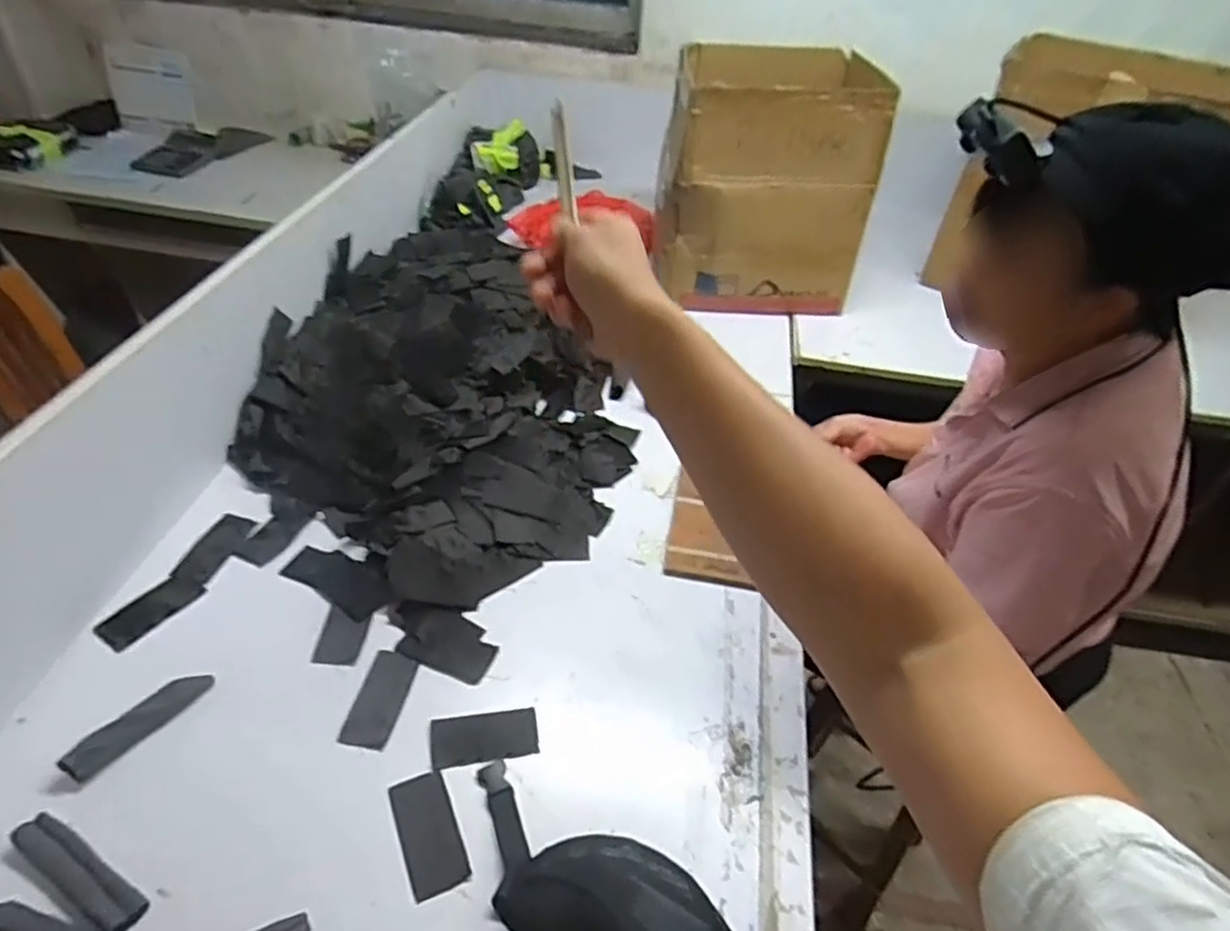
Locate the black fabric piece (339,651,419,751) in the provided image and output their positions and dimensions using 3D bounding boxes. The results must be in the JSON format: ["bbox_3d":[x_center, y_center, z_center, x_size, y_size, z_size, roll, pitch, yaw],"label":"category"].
[{"bbox_3d":[-0.271,0.269,0.829,0.055,0.006,0.120,9,42,3],"label":"black fabric piece"}]

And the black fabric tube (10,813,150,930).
[{"bbox_3d":[-0.500,0.379,0.664,0.163,0.015,0.036,23,45,19],"label":"black fabric tube"}]

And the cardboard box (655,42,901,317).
[{"bbox_3d":[0.297,-0.581,1.499,0.397,0.448,0.328,3,42,-3],"label":"cardboard box"}]

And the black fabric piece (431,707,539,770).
[{"bbox_3d":[-0.146,0.306,0.805,0.115,0.004,0.053,-4,51,-12],"label":"black fabric piece"}]

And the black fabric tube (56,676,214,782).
[{"bbox_3d":[-0.515,0.274,0.775,0.040,0.025,0.147,29,47,24],"label":"black fabric tube"}]

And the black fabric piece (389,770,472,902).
[{"bbox_3d":[-0.189,0.372,0.727,0.055,0.005,0.117,-15,46,-21],"label":"black fabric piece"}]

